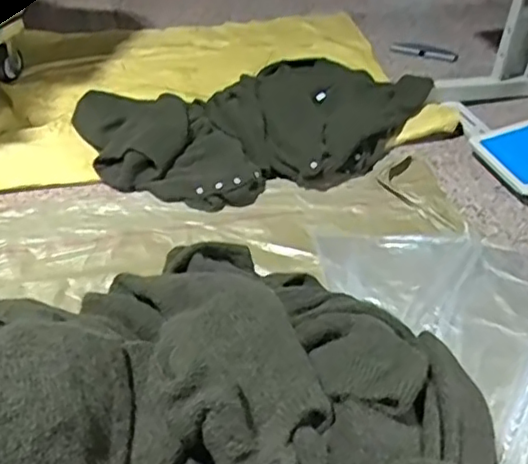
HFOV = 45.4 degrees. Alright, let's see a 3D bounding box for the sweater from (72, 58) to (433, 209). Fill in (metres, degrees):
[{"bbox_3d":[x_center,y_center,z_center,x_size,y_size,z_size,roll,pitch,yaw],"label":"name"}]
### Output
[{"bbox_3d":[-0.008,-0.312,1.645,0.863,0.113,0.575,-12,43,-17],"label":"sweater"}]

